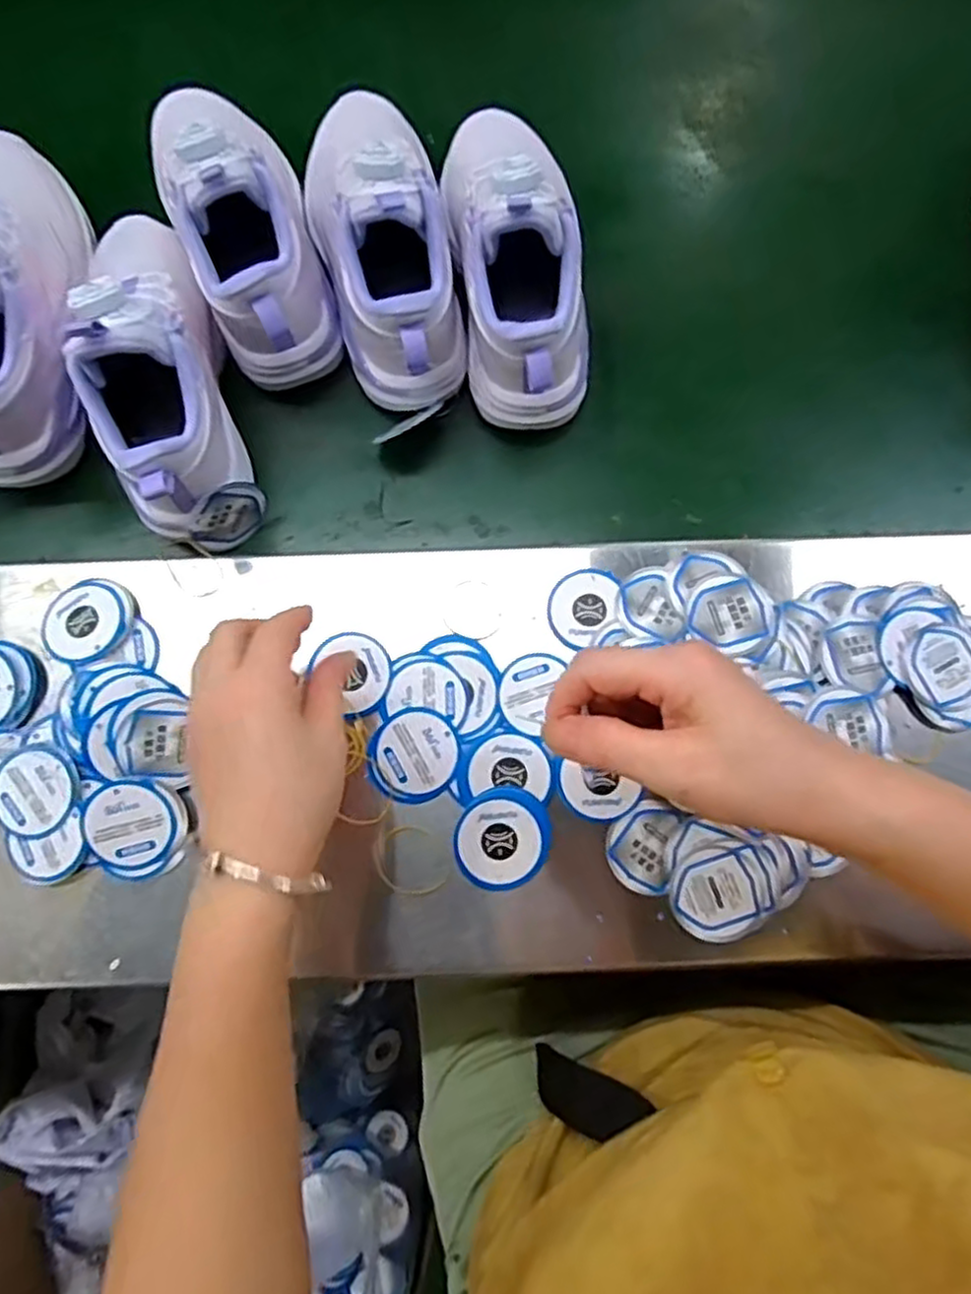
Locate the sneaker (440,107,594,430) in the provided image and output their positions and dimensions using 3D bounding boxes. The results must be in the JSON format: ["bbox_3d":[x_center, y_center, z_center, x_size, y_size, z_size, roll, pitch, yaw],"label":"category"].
[{"bbox_3d":[0.019,-0.242,0.437,0.081,0.122,0.210,-9,82,0],"label":"sneaker"}]

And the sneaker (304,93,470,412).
[{"bbox_3d":[-0.057,-0.241,0.441,0.079,0.120,0.188,-10,79,0],"label":"sneaker"}]

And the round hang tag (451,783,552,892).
[{"bbox_3d":[0.009,0.104,0.392,0.052,0.004,0.051,0,77,2],"label":"round hang tag"}]

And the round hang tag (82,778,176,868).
[{"bbox_3d":[-0.195,0.097,0.395,0.048,0.004,0.048,-1,96,-7],"label":"round hang tag"}]

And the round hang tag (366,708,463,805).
[{"bbox_3d":[-0.040,0.061,0.404,0.051,0.004,0.050,0,83,2],"label":"round hang tag"}]

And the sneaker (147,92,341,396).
[{"bbox_3d":[-0.143,-0.251,0.441,0.084,0.124,0.172,-21,79,-2],"label":"sneaker"}]

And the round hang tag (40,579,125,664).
[{"bbox_3d":[-0.233,-0.015,0.420,0.045,0.006,0.048,0,77,2],"label":"round hang tag"}]

